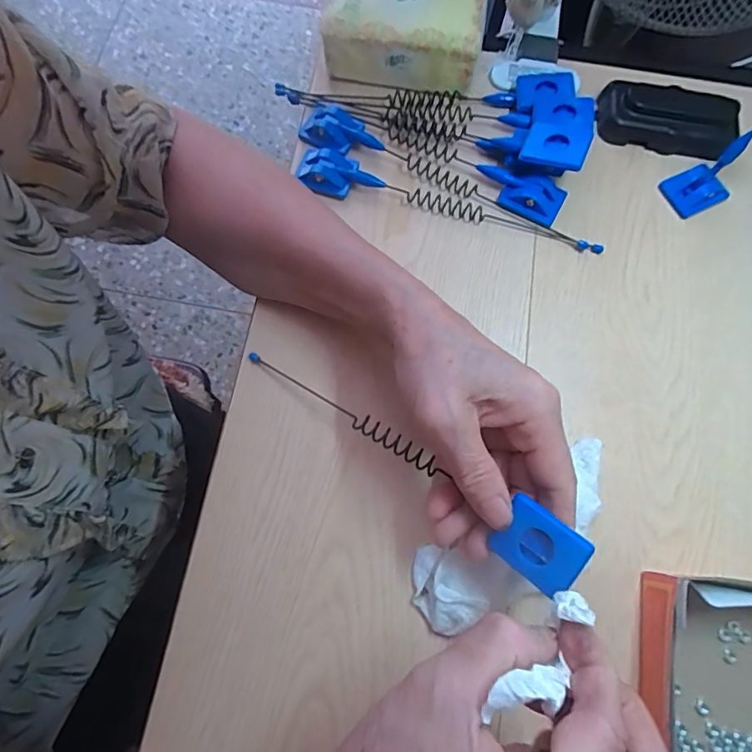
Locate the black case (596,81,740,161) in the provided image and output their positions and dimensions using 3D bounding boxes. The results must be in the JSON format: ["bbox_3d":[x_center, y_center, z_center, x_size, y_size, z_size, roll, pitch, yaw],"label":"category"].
[{"bbox_3d":[0.230,-0.205,0.400,0.101,0.031,0.041,12,72,3],"label":"black case"}]

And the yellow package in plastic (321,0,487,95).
[{"bbox_3d":[0.025,-0.287,0.388,0.120,0.082,0.077,10,72,3],"label":"yellow package in plastic"}]

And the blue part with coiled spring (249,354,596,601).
[{"bbox_3d":[0.009,0.044,0.295,0.231,0.022,0.030,30,73,29],"label":"blue part with coiled spring"}]

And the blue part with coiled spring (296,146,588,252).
[{"bbox_3d":[0.049,-0.133,0.373,0.218,0.016,0.029,14,72,4],"label":"blue part with coiled spring"}]

